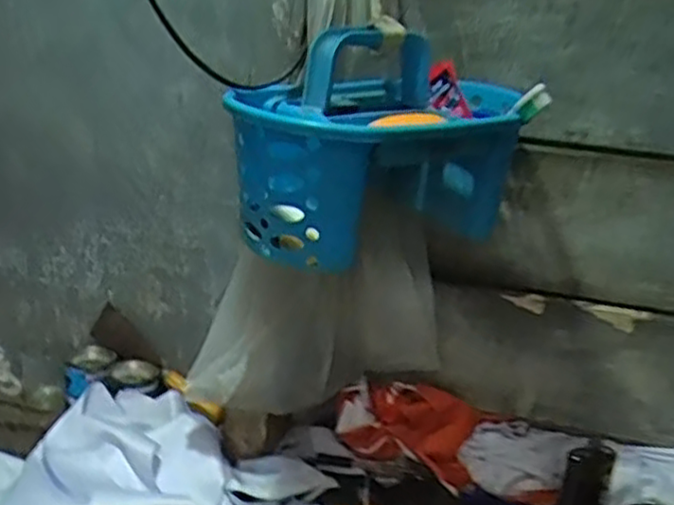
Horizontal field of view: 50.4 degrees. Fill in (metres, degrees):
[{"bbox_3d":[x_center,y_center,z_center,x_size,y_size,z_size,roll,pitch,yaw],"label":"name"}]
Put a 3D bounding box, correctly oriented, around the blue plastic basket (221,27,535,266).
[{"bbox_3d":[0.032,-0.080,0.541,0.196,0.159,0.213,10,16,13],"label":"blue plastic basket"}]

